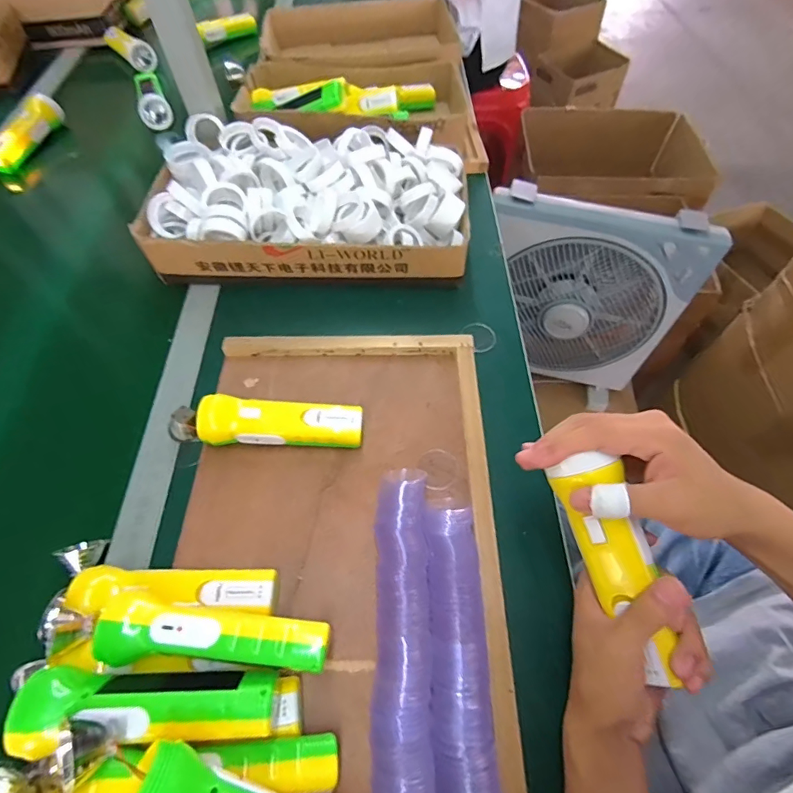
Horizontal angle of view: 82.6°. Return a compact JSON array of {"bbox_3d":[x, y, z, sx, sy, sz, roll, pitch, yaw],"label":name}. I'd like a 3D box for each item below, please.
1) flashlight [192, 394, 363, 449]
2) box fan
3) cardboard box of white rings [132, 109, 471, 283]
[{"bbox_3d":[-0.118,0.029,0.471,0.164,0.051,0.046,0,59,2],"label":"flashlight"},{"bbox_3d":[0.341,-0.166,0.861,0.336,0.406,0.097,21,61,14],"label":"box fan"},{"bbox_3d":[-0.111,-0.269,0.608,0.410,0.098,0.229,1,59,2],"label":"cardboard box of white rings"}]

